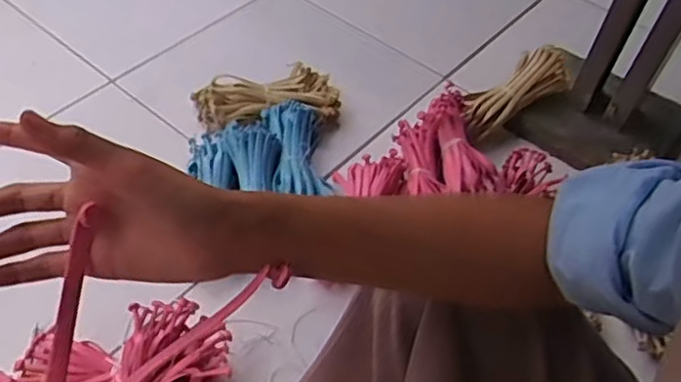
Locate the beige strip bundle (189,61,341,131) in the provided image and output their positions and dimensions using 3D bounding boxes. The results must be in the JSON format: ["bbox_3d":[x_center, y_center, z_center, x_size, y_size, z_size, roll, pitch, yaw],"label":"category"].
[{"bbox_3d":[-0.116,-0.143,1.018,0.228,0.064,0.076,-3,52,-6],"label":"beige strip bundle"}]

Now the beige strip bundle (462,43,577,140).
[{"bbox_3d":[0.269,-0.155,0.999,0.188,0.058,0.065,-37,57,7],"label":"beige strip bundle"}]

